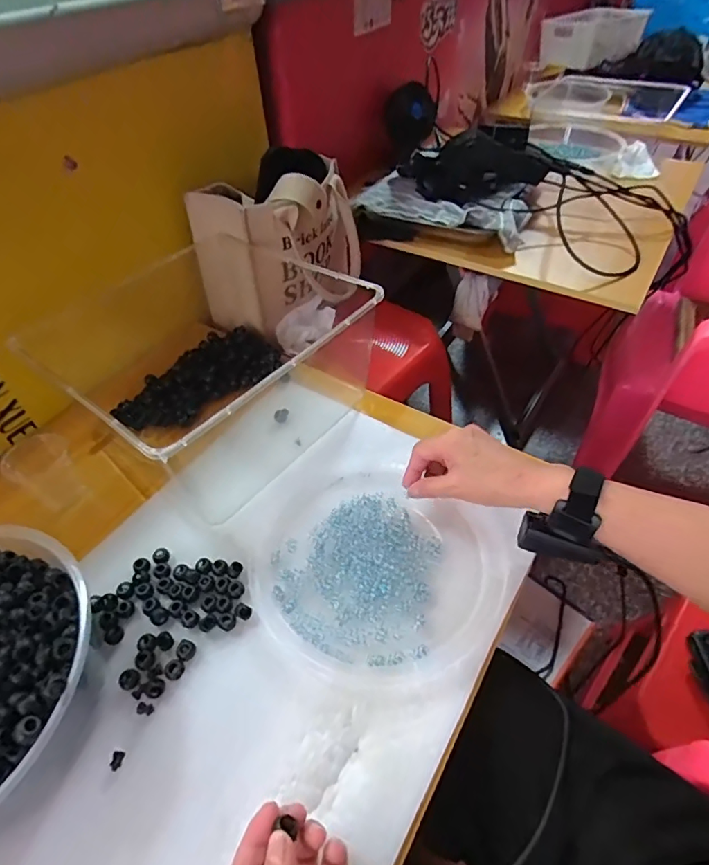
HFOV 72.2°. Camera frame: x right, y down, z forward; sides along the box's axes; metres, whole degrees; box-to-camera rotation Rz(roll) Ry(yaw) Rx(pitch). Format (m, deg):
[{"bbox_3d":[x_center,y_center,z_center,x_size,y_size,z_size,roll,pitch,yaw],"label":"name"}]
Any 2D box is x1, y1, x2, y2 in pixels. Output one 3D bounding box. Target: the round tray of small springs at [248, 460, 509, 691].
[{"bbox_3d":[0.019,0.132,0.492,0.239,0.012,0.223,-3,48,3],"label":"round tray of small springs"}]

